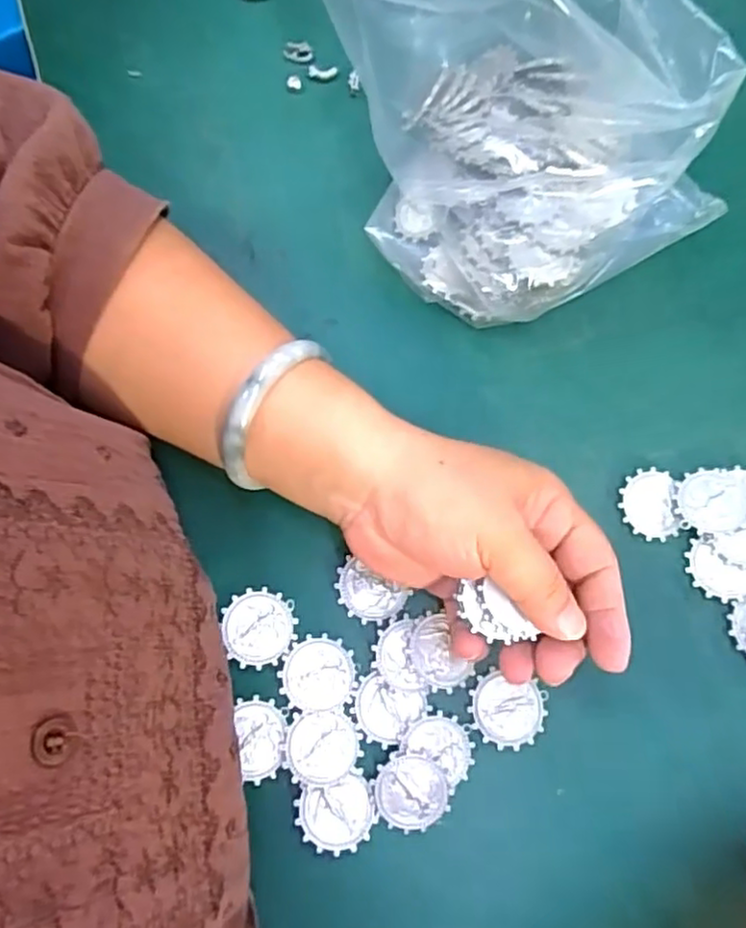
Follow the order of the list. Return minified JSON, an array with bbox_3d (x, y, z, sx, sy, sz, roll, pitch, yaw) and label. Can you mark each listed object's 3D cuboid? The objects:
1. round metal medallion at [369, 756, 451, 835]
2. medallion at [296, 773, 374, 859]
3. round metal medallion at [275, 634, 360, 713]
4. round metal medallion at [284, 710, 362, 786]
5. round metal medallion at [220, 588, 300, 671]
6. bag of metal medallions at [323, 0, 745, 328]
[{"bbox_3d":[0.016,0.139,0.285,0.030,0.005,0.031,0,75,-1],"label":"round metal medallion"},{"bbox_3d":[-0.015,0.148,0.282,0.032,0.004,0.028,-14,76,-4],"label":"medallion"},{"bbox_3d":[-0.024,0.093,0.296,0.033,0.004,0.031,-1,75,-1],"label":"round metal medallion"},{"bbox_3d":[-0.022,0.122,0.289,0.031,0.004,0.029,-1,75,-1],"label":"round metal medallion"},{"bbox_3d":[-0.051,0.073,0.301,0.032,0.004,0.033,0,75,-1],"label":"round metal medallion"},{"bbox_3d":[0.069,-0.158,0.307,0.153,0.123,0.144,-31,78,-8],"label":"bag of metal medallions"}]

